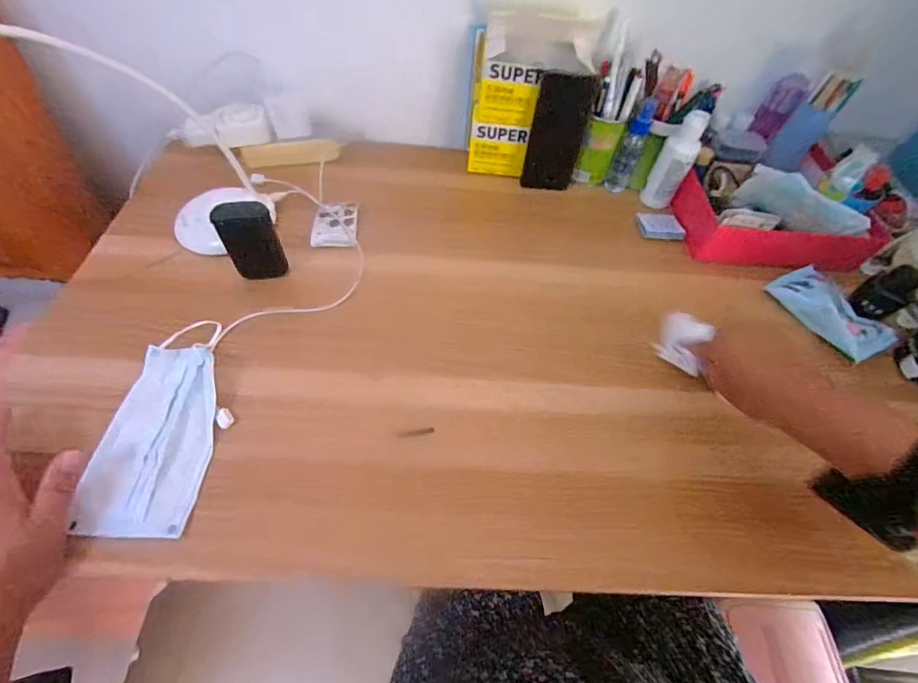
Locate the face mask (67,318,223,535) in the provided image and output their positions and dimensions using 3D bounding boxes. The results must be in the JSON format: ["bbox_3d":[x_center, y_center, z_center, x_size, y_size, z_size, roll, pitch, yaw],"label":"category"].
[{"bbox_3d":[-0.265,0.072,0.377,0.085,0.019,0.192,2,57,-3],"label":"face mask"}]

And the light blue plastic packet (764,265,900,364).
[{"bbox_3d":[0.438,-0.036,0.492,0.062,0.032,0.126,-19,60,-16],"label":"light blue plastic packet"}]

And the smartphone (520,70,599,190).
[{"bbox_3d":[0.133,-0.277,0.562,0.073,0.154,0.005,4,52,-1],"label":"smartphone"}]

